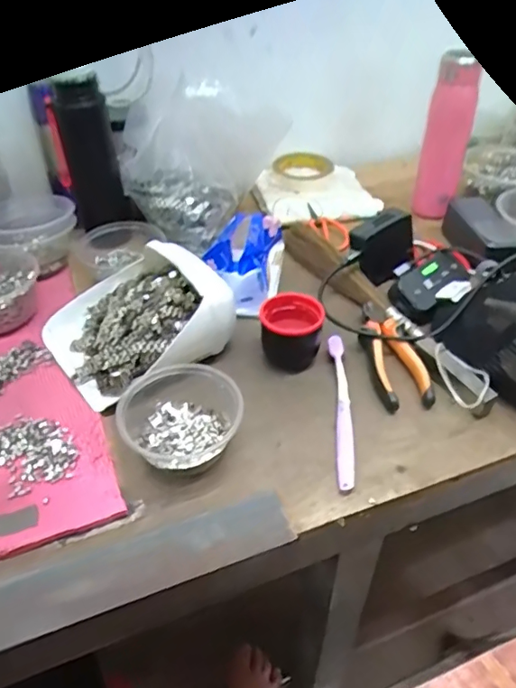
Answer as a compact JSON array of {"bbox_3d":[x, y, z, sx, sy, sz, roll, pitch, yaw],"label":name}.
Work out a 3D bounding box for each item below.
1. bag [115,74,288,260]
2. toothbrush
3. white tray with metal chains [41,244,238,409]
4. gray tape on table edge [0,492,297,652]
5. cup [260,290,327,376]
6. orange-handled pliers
[{"bbox_3d":[-0.075,-0.284,0.750,0.136,0.172,0.250,21,46,22],"label":"bag"},{"bbox_3d":[0.081,0.061,0.517,0.018,0.022,0.173,1,42,2],"label":"toothbrush"},{"bbox_3d":[-0.130,-0.030,0.565,0.169,0.078,0.157,-29,49,-28],"label":"white tray with metal chains"},{"bbox_3d":[-0.095,0.170,0.409,0.246,0.007,0.051,-15,38,-15],"label":"gray tape on table edge"},{"bbox_3d":[0.036,-0.014,0.571,0.063,0.062,0.058,13,43,15],"label":"cup"},{"bbox_3d":[0.143,0.007,0.574,0.053,0.023,0.147,-4,42,-4],"label":"orange-handled pliers"}]

